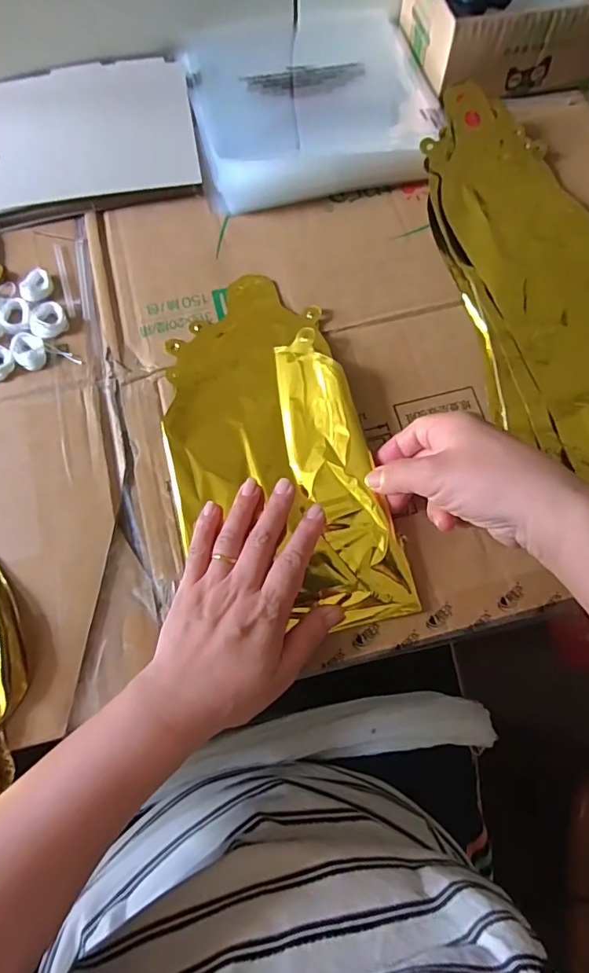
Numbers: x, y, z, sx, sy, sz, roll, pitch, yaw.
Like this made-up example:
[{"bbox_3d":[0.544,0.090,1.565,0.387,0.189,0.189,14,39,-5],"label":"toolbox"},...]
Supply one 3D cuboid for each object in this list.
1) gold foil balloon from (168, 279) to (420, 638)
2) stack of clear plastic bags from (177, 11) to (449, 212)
[{"bbox_3d":[-0.020,-0.038,0.371,0.145,0.024,0.281,-12,72,-4],"label":"gold foil balloon"},{"bbox_3d":[0.016,-0.378,0.477,0.226,0.025,0.231,-11,72,-3],"label":"stack of clear plastic bags"}]

